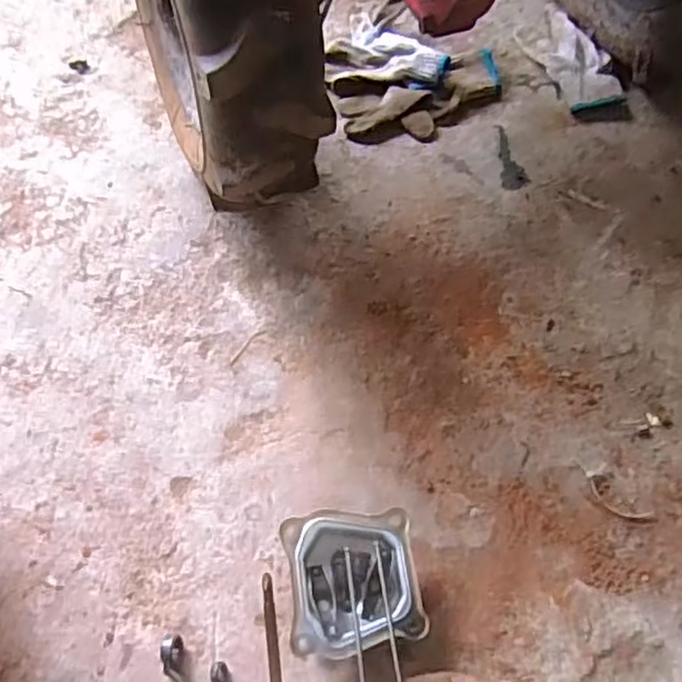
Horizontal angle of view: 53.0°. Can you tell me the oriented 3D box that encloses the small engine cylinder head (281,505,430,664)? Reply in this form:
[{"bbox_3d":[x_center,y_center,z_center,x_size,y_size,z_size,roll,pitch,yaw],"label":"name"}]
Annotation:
[{"bbox_3d":[0.008,0.197,0.556,0.104,0.048,0.108,-6,61,-4],"label":"small engine cylinder head"}]

